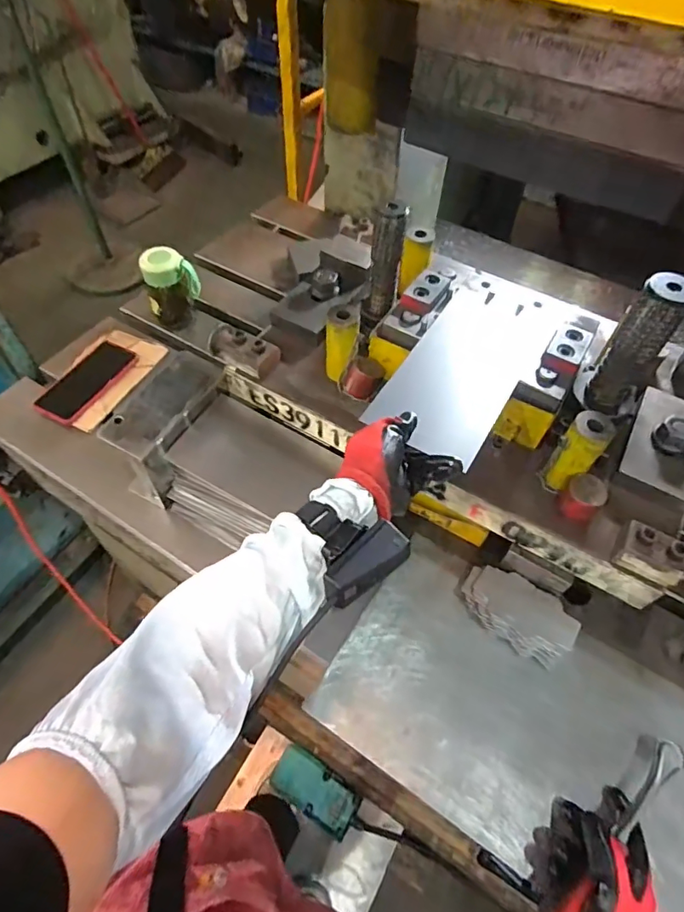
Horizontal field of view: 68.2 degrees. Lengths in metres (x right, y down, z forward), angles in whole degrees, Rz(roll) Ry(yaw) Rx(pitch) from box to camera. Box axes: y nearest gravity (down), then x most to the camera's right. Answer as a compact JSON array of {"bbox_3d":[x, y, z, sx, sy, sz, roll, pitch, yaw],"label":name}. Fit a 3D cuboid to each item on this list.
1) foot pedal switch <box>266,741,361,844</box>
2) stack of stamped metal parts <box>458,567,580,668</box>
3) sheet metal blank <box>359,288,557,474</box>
[{"bbox_3d":[-0.055,0.748,1.122,0.213,0.044,0.101,42,60,-2],"label":"foot pedal switch"},{"bbox_3d":[0.205,0.186,0.599,0.129,0.043,0.070,34,60,20],"label":"stack of stamped metal parts"},{"bbox_3d":[0.138,-0.097,0.565,0.126,0.005,0.242,27,60,18],"label":"sheet metal blank"}]

